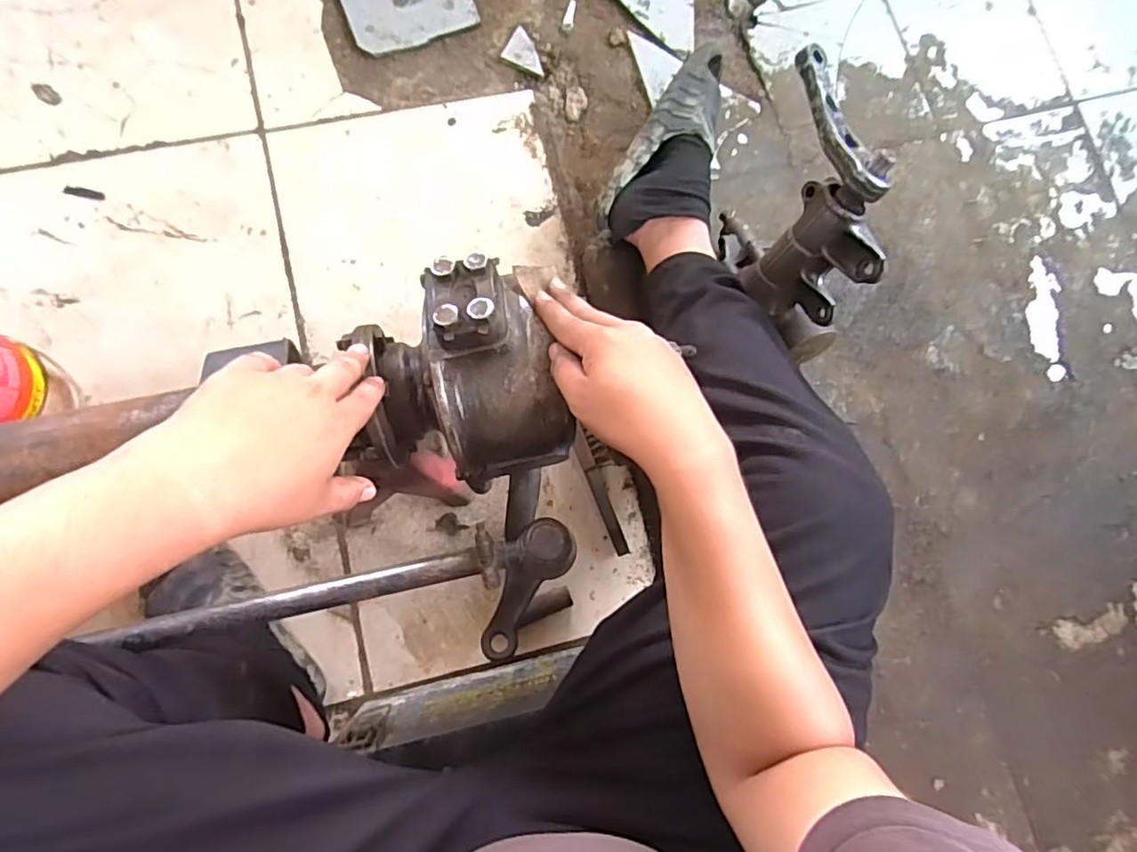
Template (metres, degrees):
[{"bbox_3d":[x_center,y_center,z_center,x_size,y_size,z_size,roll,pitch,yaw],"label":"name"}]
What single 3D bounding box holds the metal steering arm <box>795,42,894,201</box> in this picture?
[{"bbox_3d":[0.275,-0.306,0.604,0.037,0.034,0.171,-24,84,-8],"label":"metal steering arm"}]

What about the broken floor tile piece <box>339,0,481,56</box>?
[{"bbox_3d":[-0.238,-0.627,0.884,0.184,0.013,0.120,-23,90,-6],"label":"broken floor tile piece"}]

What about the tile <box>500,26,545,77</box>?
[{"bbox_3d":[-0.062,-0.562,0.891,0.066,0.009,0.050,21,86,-4],"label":"tile"}]

